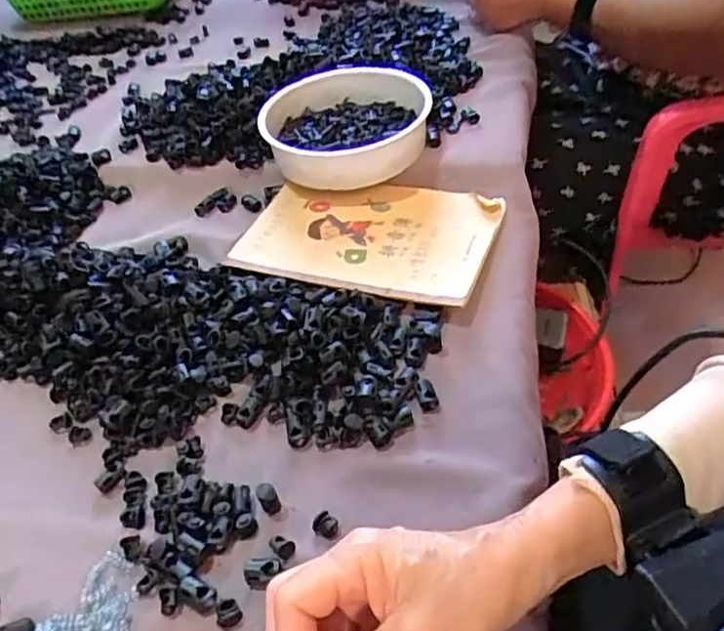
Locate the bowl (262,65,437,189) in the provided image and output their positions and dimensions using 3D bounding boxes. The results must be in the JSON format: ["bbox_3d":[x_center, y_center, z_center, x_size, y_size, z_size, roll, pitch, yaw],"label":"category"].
[{"bbox_3d":[-0.014,-0.186,0.617,0.160,0.050,0.175,-4,45,4],"label":"bowl"}]

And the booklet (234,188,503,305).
[{"bbox_3d":[0.005,-0.075,0.532,0.209,0.012,0.146,10,48,17],"label":"booklet"}]

